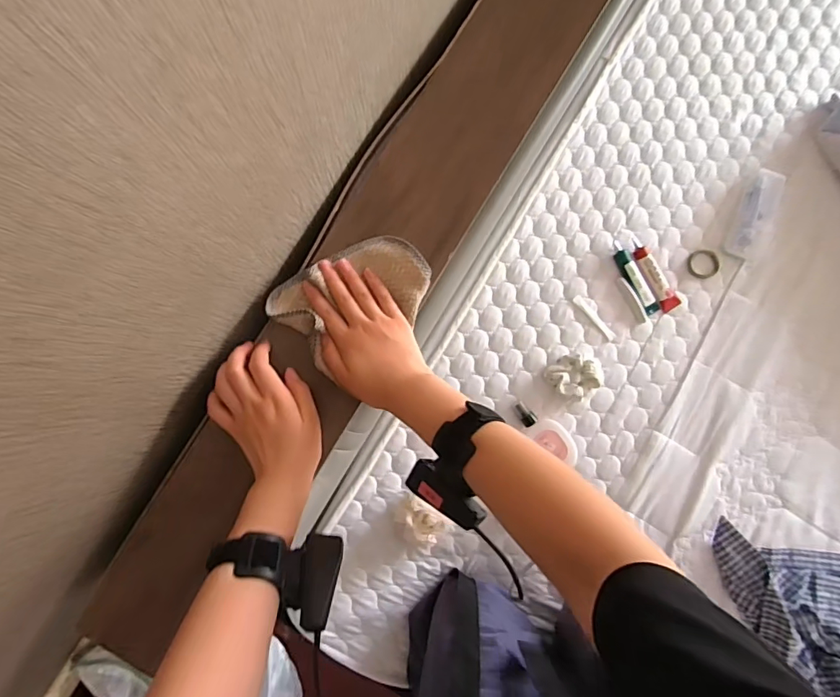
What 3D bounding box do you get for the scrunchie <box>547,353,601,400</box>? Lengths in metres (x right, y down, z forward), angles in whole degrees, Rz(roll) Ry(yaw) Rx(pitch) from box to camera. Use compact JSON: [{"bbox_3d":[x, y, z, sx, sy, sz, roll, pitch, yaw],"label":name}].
[{"bbox_3d":[0.231,0.041,0.736,0.068,0.032,0.061,-38,87,-5],"label":"scrunchie"}]

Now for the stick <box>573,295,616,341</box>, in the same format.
[{"bbox_3d":[0.269,-0.046,0.760,0.013,0.010,0.086,-40,90,-4],"label":"stick"}]

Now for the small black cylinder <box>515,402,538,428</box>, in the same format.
[{"bbox_3d":[0.155,0.097,0.733,0.019,0.017,0.036,-33,89,-4],"label":"small black cylinder"}]

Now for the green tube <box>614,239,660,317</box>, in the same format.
[{"bbox_3d":[0.333,-0.109,0.765,0.027,0.011,0.123,-32,87,-4],"label":"green tube"}]

